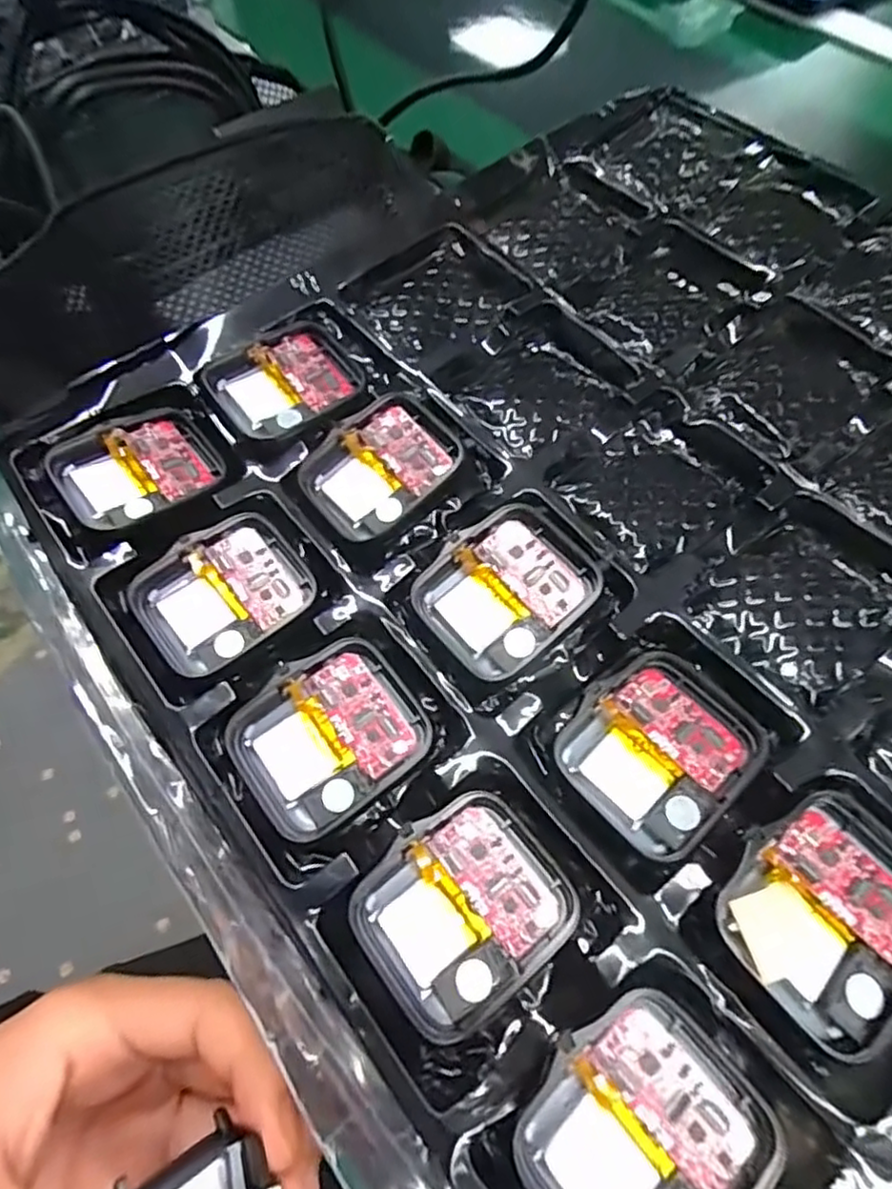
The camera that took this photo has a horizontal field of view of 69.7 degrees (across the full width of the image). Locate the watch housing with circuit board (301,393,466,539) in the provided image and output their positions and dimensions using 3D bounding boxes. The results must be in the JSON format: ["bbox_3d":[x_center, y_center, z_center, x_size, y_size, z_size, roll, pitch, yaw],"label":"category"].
[{"bbox_3d":[-0.019,-0.037,0.185,0.042,0.008,0.035,-35,67,-16],"label":"watch housing with circuit board"}]

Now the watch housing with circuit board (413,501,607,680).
[{"bbox_3d":[0.016,-0.002,0.168,0.044,0.010,0.037,-41,69,-18],"label":"watch housing with circuit board"}]

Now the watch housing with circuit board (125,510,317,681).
[{"bbox_3d":[-0.059,-0.001,0.172,0.043,0.008,0.035,-36,67,-16],"label":"watch housing with circuit board"}]

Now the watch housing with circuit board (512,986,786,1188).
[{"bbox_3d":[0.036,0.101,0.119,0.043,0.008,0.037,-39,68,-17],"label":"watch housing with circuit board"}]

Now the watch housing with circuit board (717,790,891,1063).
[{"bbox_3d":[0.080,0.065,0.131,0.043,0.005,0.036,-37,67,-17],"label":"watch housing with circuit board"}]

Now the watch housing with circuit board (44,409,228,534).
[{"bbox_3d":[-0.089,-0.037,0.186,0.042,0.008,0.036,-33,66,-16],"label":"watch housing with circuit board"}]

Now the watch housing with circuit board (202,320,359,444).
[{"bbox_3d":[-0.048,-0.067,0.200,0.045,0.007,0.036,-35,67,-17],"label":"watch housing with circuit board"}]

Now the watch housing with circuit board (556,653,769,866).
[{"bbox_3d":[0.050,0.036,0.151,0.042,0.007,0.037,-36,67,-16],"label":"watch housing with circuit board"}]

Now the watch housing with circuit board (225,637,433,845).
[{"bbox_3d":[-0.028,0.034,0.154,0.043,0.008,0.036,-35,67,-16],"label":"watch housing with circuit board"}]

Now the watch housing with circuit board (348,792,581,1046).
[{"bbox_3d":[0.003,0.068,0.139,0.043,0.006,0.036,-36,67,-16],"label":"watch housing with circuit board"}]

